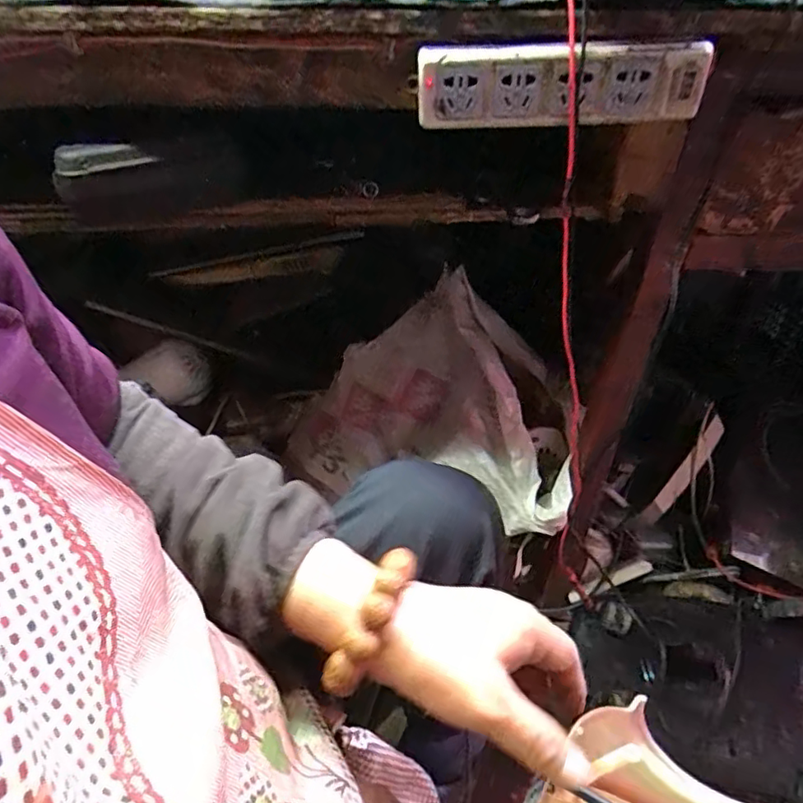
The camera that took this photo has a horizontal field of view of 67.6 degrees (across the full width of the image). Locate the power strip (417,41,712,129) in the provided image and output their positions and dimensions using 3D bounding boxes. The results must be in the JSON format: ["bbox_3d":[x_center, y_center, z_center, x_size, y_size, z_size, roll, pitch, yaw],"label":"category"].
[{"bbox_3d":[0.115,-0.232,0.441,0.205,0.053,0.040,4,35,5],"label":"power strip"}]

